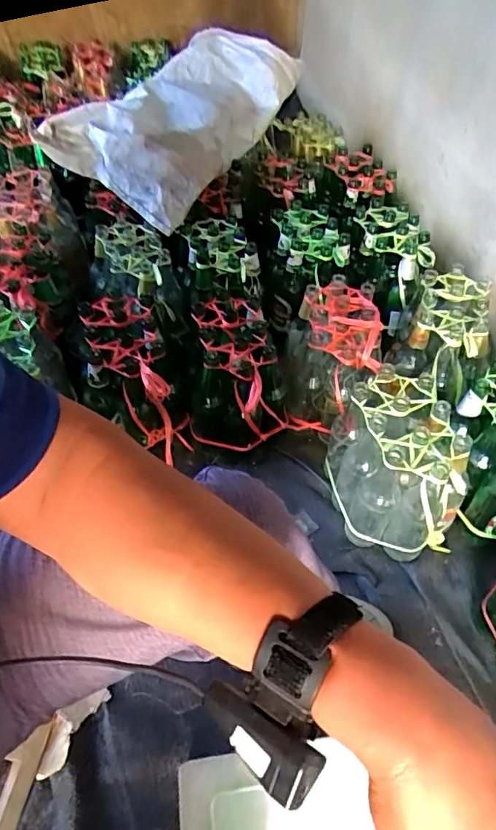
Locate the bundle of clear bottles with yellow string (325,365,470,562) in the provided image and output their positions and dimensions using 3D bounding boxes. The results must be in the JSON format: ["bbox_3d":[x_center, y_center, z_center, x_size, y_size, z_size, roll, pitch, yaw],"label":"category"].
[{"bbox_3d":[0.260,0.086,0.884,0.170,0.243,0.249,-5,49,-6],"label":"bundle of clear bottles with yellow string"}]

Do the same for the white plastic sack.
[{"bbox_3d":[-0.165,-0.706,1.179,0.345,0.233,0.505,27,53,19],"label":"white plastic sack"}]

